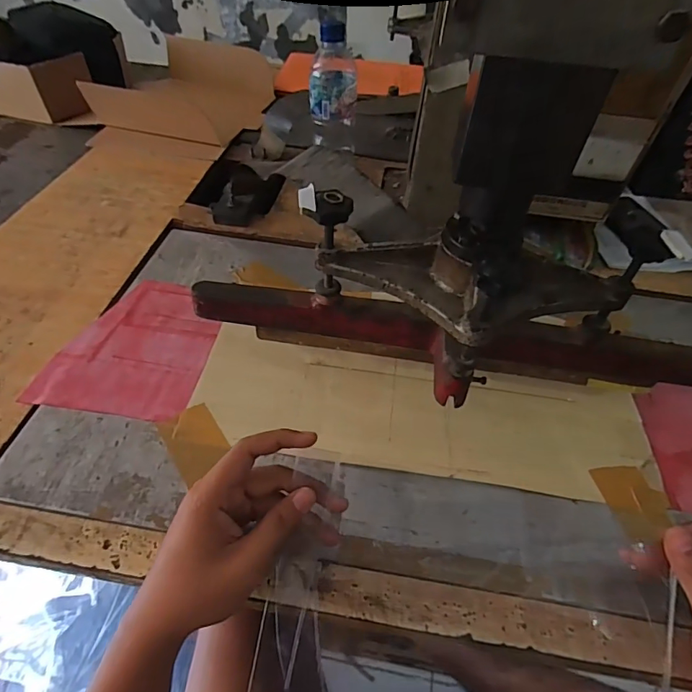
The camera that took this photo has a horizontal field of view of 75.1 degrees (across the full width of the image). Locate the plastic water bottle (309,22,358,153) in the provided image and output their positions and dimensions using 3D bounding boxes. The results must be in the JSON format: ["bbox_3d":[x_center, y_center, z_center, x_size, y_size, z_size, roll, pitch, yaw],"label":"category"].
[{"bbox_3d":[-0.019,-0.347,0.623,0.072,0.150,0.054,3,48,-1],"label":"plastic water bottle"}]

